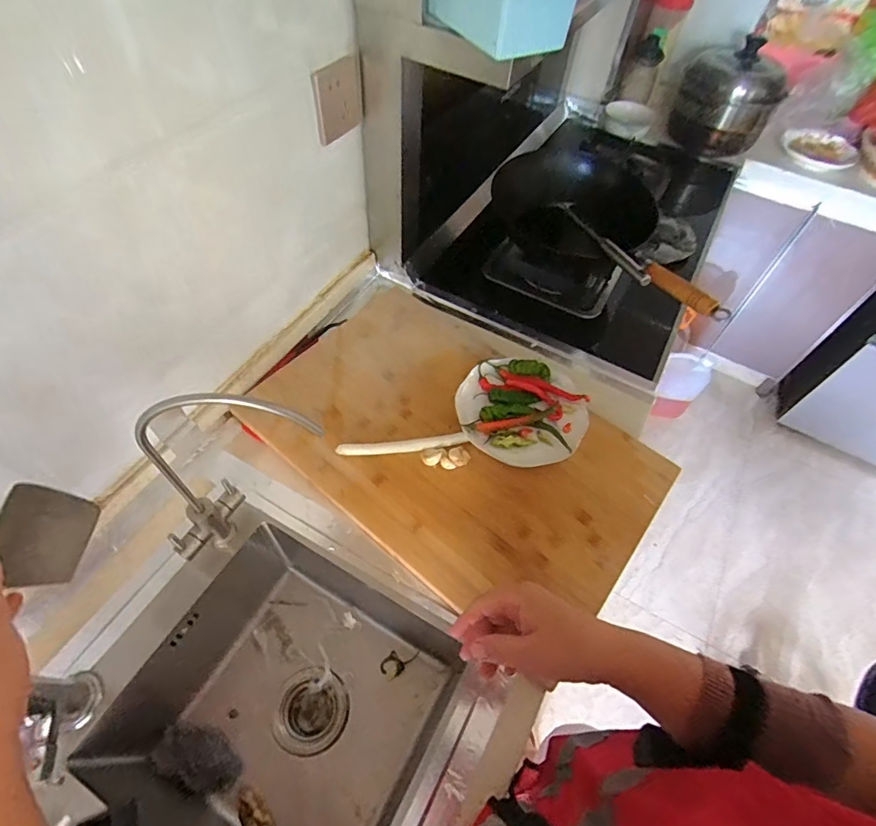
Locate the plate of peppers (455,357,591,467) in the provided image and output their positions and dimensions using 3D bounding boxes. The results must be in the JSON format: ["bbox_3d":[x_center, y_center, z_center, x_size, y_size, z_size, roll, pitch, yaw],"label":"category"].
[{"bbox_3d":[0.135,-0.005,0.759,0.207,0.041,0.188,9,55,2],"label":"plate of peppers"}]

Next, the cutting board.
[{"bbox_3d":[0.027,0.034,0.741,0.591,0.034,0.394,36,61,19],"label":"cutting board"}]

